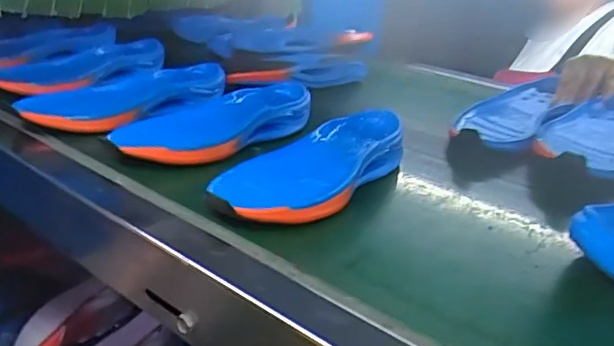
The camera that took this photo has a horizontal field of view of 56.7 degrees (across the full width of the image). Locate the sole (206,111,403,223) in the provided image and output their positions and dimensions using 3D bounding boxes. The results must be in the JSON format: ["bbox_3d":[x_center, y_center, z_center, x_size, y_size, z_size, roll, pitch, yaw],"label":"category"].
[{"bbox_3d":[0.008,-0.004,0.547,0.094,0.046,0.249,13,25,30],"label":"sole"}]

